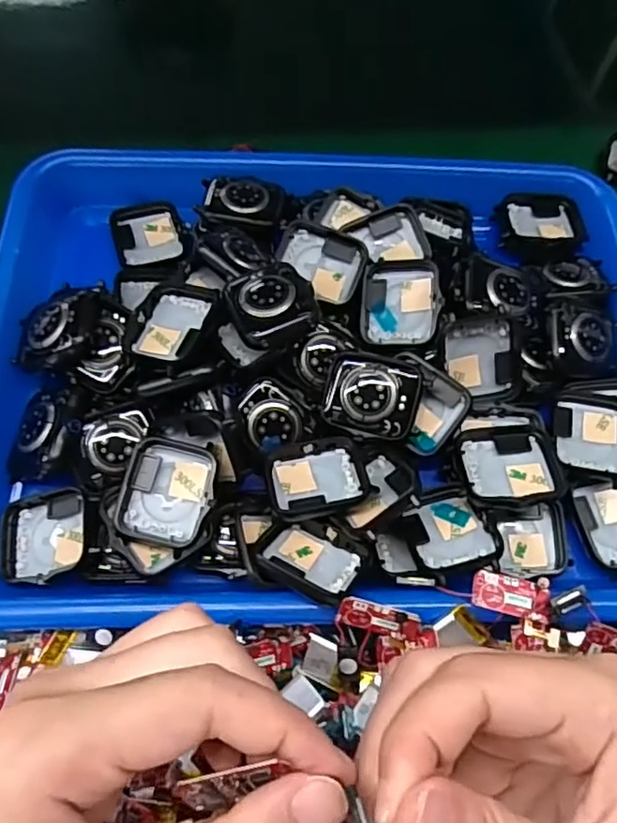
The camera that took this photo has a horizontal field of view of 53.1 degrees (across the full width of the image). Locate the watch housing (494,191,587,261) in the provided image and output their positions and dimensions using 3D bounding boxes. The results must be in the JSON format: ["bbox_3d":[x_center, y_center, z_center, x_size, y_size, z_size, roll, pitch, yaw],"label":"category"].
[{"bbox_3d":[0.130,-0.103,0.343,0.047,0.009,0.049,4,63,-1],"label":"watch housing"}]

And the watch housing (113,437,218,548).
[{"bbox_3d":[-0.057,0.033,0.255,0.035,0.014,0.042,11,63,3],"label":"watch housing"}]

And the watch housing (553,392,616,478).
[{"bbox_3d":[0.131,0.010,0.287,0.033,0.011,0.040,12,64,4],"label":"watch housing"}]

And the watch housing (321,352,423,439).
[{"bbox_3d":[0.028,-0.007,0.271,0.040,0.009,0.035,13,84,10],"label":"watch housing"}]

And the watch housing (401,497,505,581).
[{"bbox_3d":[0.059,0.052,0.258,0.033,0.006,0.041,-11,34,-2],"label":"watch housing"}]

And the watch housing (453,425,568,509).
[{"bbox_3d":[0.086,0.025,0.269,0.041,0.018,0.038,-2,64,-3],"label":"watch housing"}]

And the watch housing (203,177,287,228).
[{"bbox_3d":[-0.035,-0.111,0.325,0.042,0.009,0.034,8,63,2],"label":"watch housing"}]

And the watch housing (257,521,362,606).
[{"bbox_3d":[0.001,0.060,0.246,0.036,0.008,0.033,21,25,15],"label":"watch housing"}]

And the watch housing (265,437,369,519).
[{"bbox_3d":[0.004,0.027,0.262,0.041,0.009,0.033,-11,64,-8],"label":"watch housing"}]

